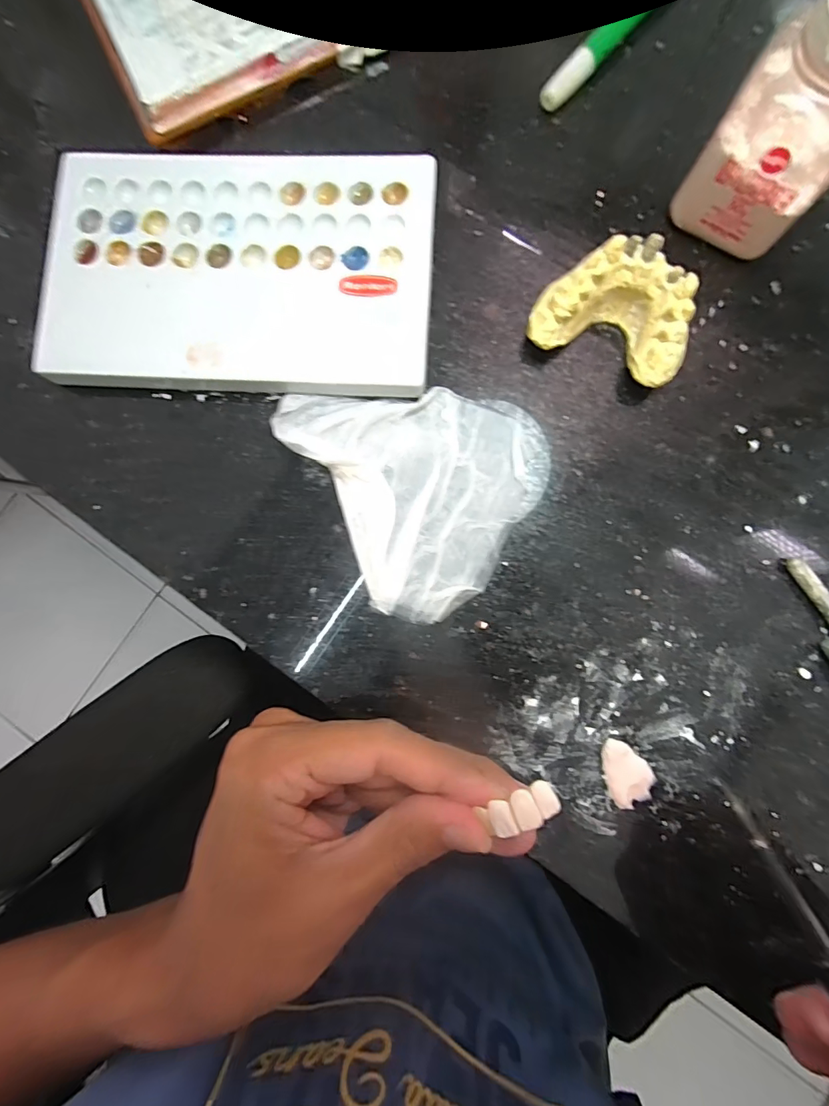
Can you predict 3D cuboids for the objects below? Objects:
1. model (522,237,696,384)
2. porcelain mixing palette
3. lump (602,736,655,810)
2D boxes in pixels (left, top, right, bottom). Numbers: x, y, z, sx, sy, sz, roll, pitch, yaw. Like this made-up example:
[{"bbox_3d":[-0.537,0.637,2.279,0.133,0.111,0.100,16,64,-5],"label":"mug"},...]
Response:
[{"bbox_3d":[0.074,-0.089,0.165,0.055,0.026,0.037,22,88,4],"label":"model"},{"bbox_3d":[-0.069,-0.112,0.179,0.150,0.013,0.094,2,87,3],"label":"porcelain mixing palette"},{"bbox_3d":[0.077,0.080,0.163,0.017,0.004,0.023,-27,86,1],"label":"lump"}]

